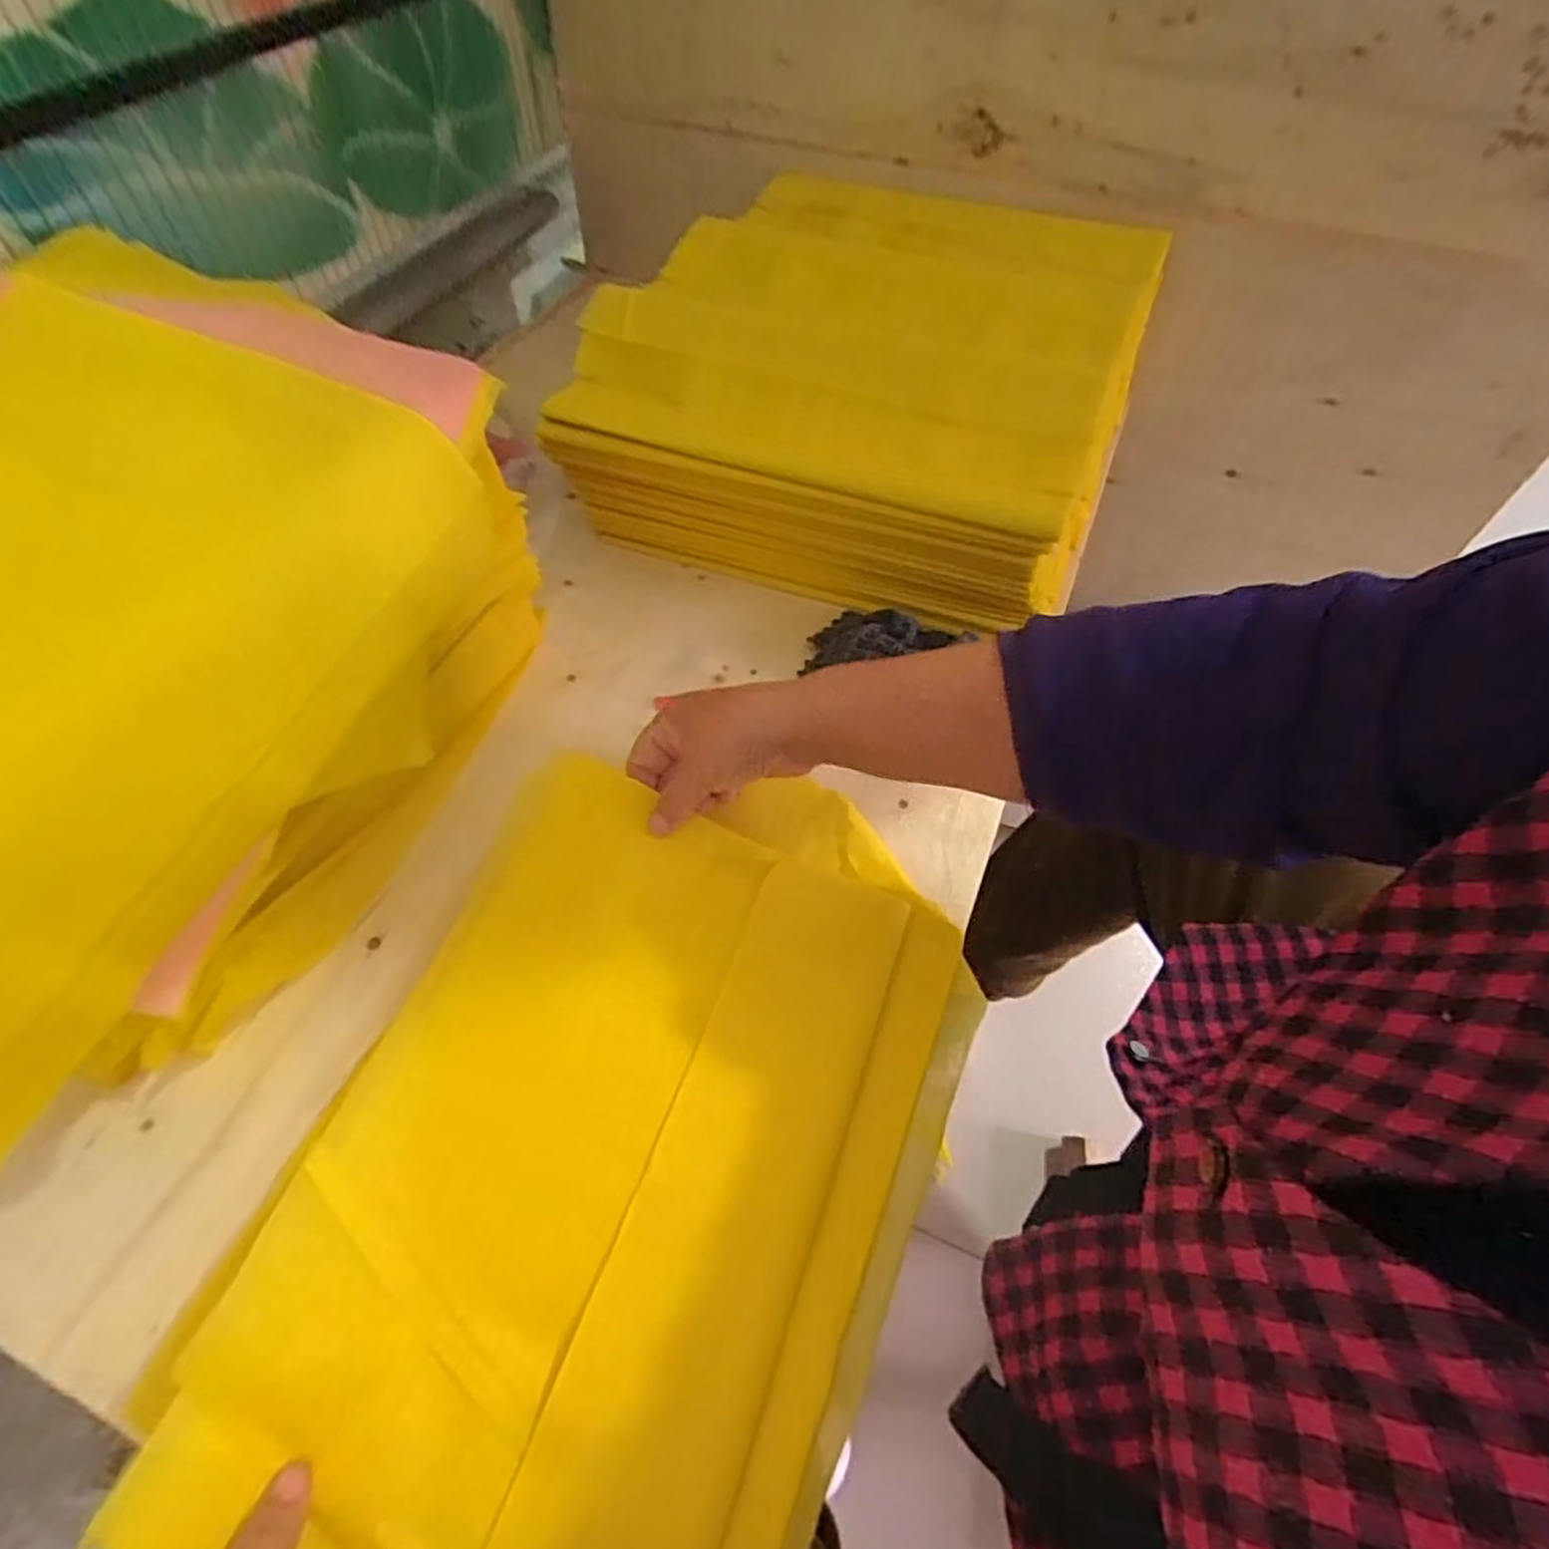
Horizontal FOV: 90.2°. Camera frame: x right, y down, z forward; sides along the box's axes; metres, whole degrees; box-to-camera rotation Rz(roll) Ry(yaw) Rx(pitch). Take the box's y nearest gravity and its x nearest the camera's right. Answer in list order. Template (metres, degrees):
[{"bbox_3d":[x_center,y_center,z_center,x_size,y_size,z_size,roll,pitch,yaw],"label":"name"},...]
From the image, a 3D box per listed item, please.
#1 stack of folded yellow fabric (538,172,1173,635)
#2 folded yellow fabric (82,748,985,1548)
[{"bbox_3d":[0.094,-0.335,0.660,0.389,0.160,0.439,18,57,11],"label":"stack of folded yellow fabric"},{"bbox_3d":[-0.060,0.162,0.376,0.273,0.058,0.399,21,58,13],"label":"folded yellow fabric"}]

